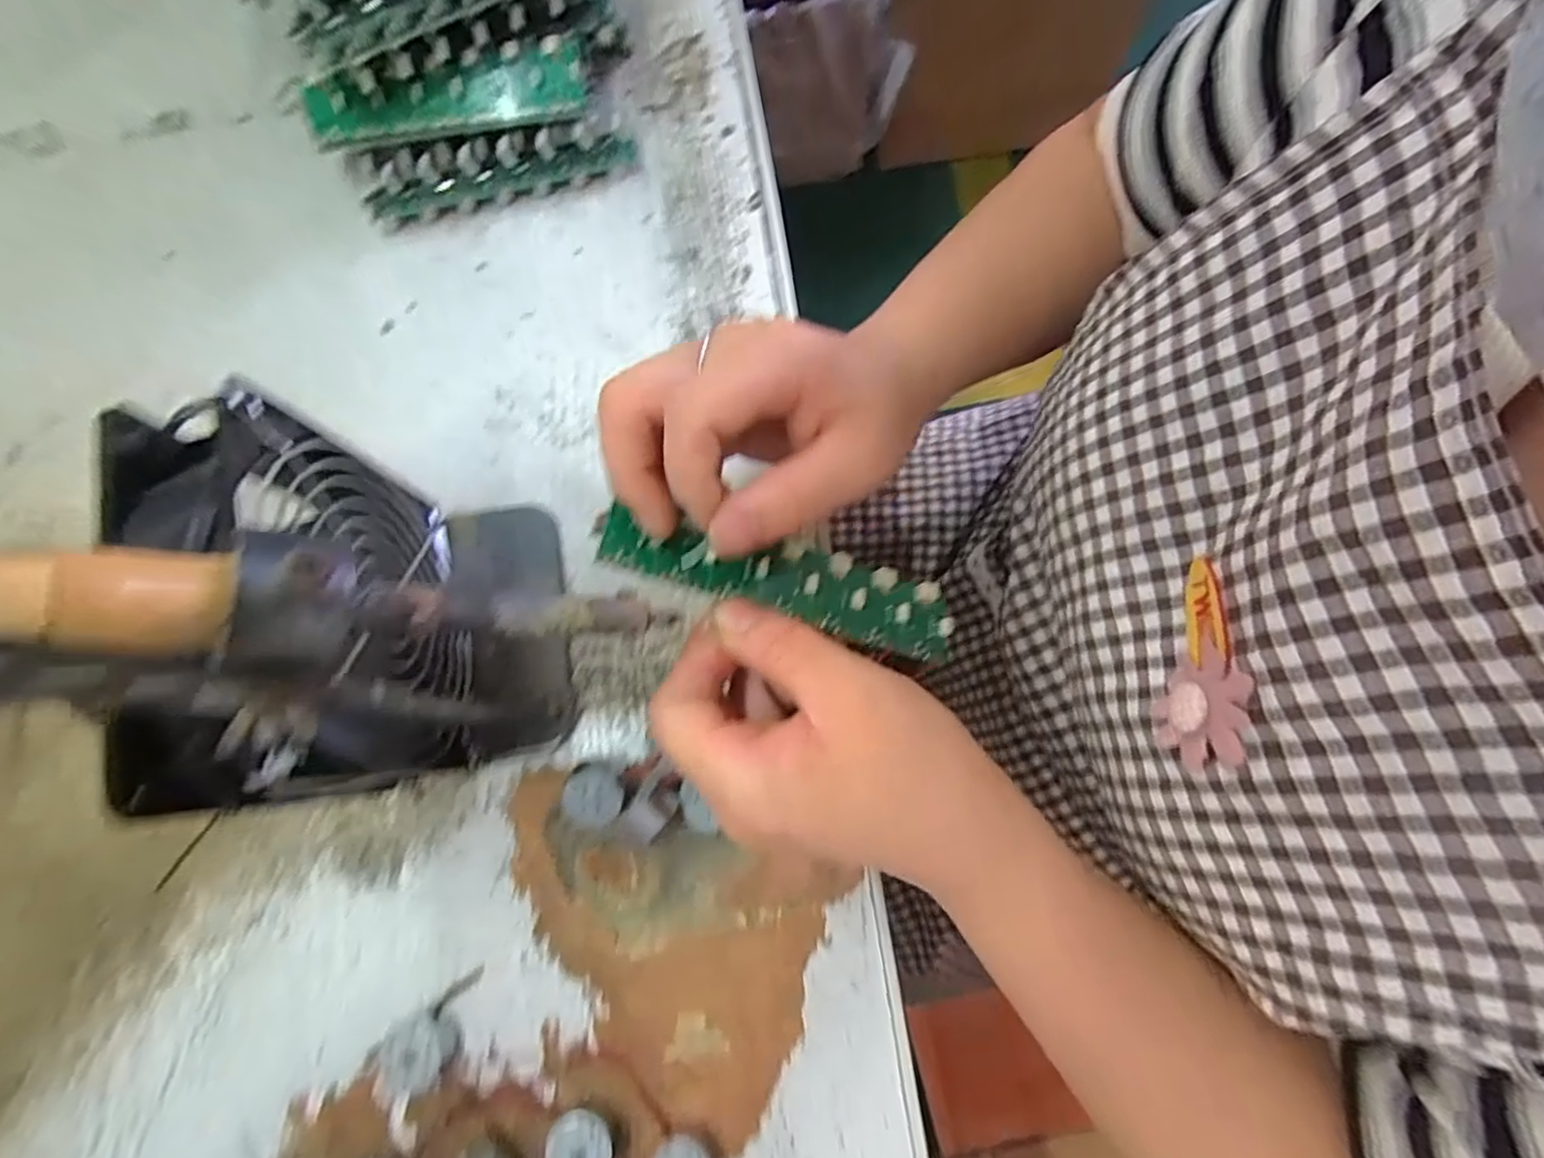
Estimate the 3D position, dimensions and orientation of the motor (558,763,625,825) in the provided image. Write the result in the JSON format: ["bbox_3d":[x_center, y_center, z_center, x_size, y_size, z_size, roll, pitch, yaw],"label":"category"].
[{"bbox_3d":[-0.069,0.086,0.269,0.022,0.021,0.023,0,76,2],"label":"motor"}]

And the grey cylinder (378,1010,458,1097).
[{"bbox_3d":[-0.135,0.177,0.254,0.028,0.013,0.024,13,77,5],"label":"grey cylinder"}]

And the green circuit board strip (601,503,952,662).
[{"bbox_3d":[0.006,0.002,0.245,0.134,0.008,0.030,14,76,-17],"label":"green circuit board strip"}]

